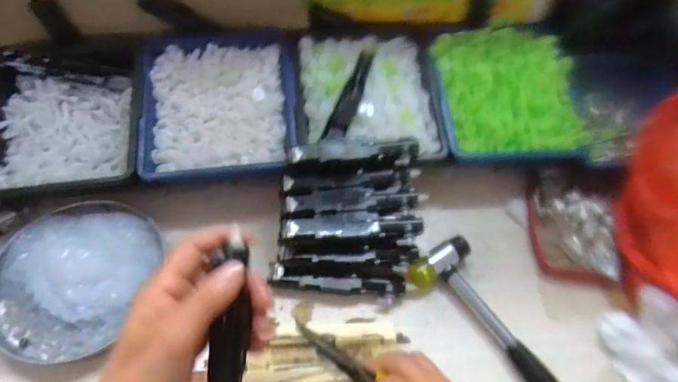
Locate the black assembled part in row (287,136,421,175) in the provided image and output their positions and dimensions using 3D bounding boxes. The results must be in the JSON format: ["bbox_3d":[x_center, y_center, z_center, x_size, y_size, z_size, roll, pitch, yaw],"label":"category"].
[{"bbox_3d":[0.014,-0.031,0.407,0.117,0.024,0.022,-3,57,-6],"label":"black assembled part in row"}]

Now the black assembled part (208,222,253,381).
[{"bbox_3d":[-0.069,0.083,0.286,0.021,0.013,0.123,7,101,1],"label":"black assembled part"}]

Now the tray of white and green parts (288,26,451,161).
[{"bbox_3d":[0.028,-0.103,0.461,0.145,0.033,0.166,-4,58,-6],"label":"tray of white and green parts"}]

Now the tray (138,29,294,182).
[{"bbox_3d":[-0.120,-0.087,0.456,0.148,0.045,0.164,-3,57,-6],"label":"tray"}]

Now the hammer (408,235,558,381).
[{"bbox_3d":[0.157,0.137,0.370,0.061,0.024,0.227,-33,65,-22],"label":"hammer"}]

